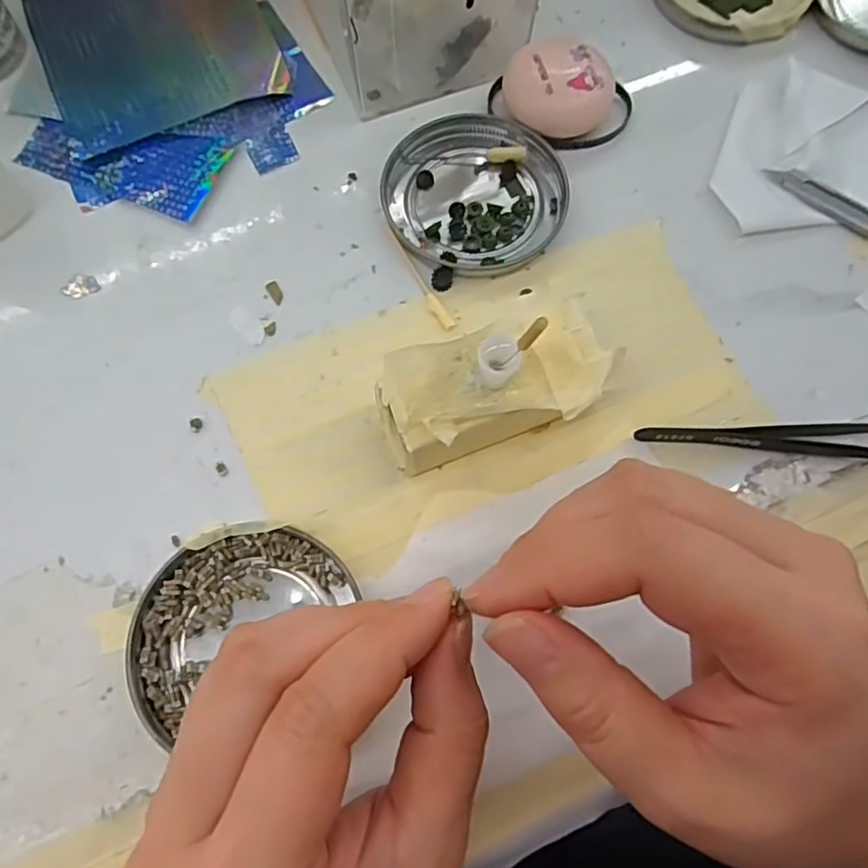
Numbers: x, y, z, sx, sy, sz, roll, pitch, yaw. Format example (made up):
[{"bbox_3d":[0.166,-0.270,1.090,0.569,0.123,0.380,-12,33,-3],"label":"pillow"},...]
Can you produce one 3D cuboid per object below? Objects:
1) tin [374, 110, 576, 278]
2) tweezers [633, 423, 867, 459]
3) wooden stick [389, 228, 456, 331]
[{"bbox_3d":[0.017,-0.107,0.284,0.075,0.009,0.078,0,72,0],"label":"tin"},{"bbox_3d":[0.140,0.001,0.248,0.122,0.007,0.017,3,72,1],"label":"tweezers"},{"bbox_3d":[-0.006,-0.065,0.273,0.006,0.004,0.053,-30,74,-9],"label":"wooden stick"}]

